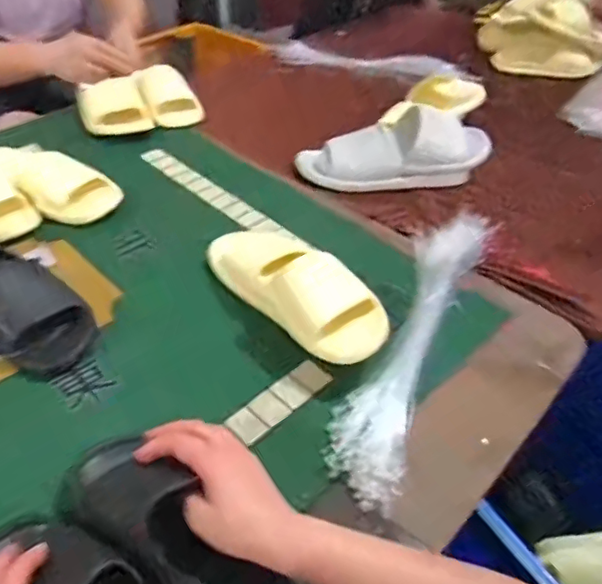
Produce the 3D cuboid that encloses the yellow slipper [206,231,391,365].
[{"bbox_3d":[-0.008,-0.012,0.666,0.094,0.082,0.261,-26,49,-29],"label":"yellow slipper"}]

